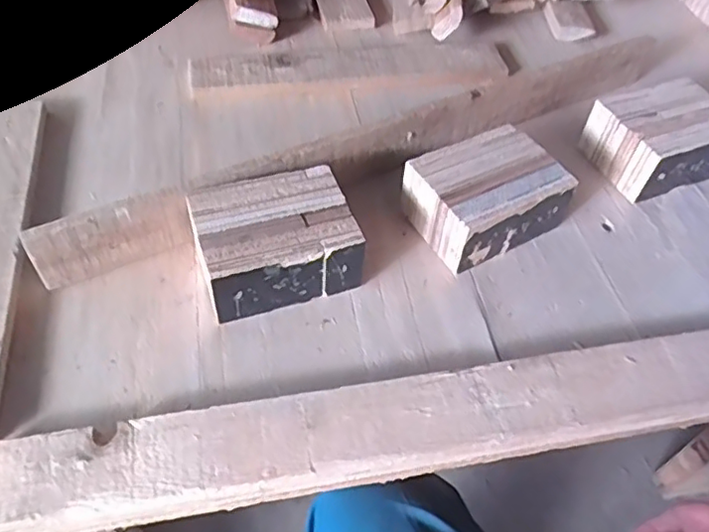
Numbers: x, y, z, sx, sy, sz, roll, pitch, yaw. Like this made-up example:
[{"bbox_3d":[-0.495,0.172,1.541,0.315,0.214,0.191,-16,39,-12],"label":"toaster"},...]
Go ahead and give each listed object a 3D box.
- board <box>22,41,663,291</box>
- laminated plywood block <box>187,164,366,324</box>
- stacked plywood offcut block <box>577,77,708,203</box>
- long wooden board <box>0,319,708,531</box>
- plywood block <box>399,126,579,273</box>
[{"bbox_3d":[0.041,-0.110,0.575,0.640,0.070,0.025,-22,56,-21],"label":"board"},{"bbox_3d":[-0.064,-0.017,0.494,0.117,0.062,0.094,-15,54,-17],"label":"laminated plywood block"},{"bbox_3d":[0.305,-0.125,0.605,0.129,0.067,0.096,-11,53,-14],"label":"stacked plywood offcut block"},{"bbox_3d":[0.086,0.097,0.445,0.641,0.022,0.077,-7,52,-11],"label":"long wooden board"},{"bbox_3d":[0.115,-0.060,0.544,0.118,0.066,0.089,-21,56,-21],"label":"plywood block"}]

